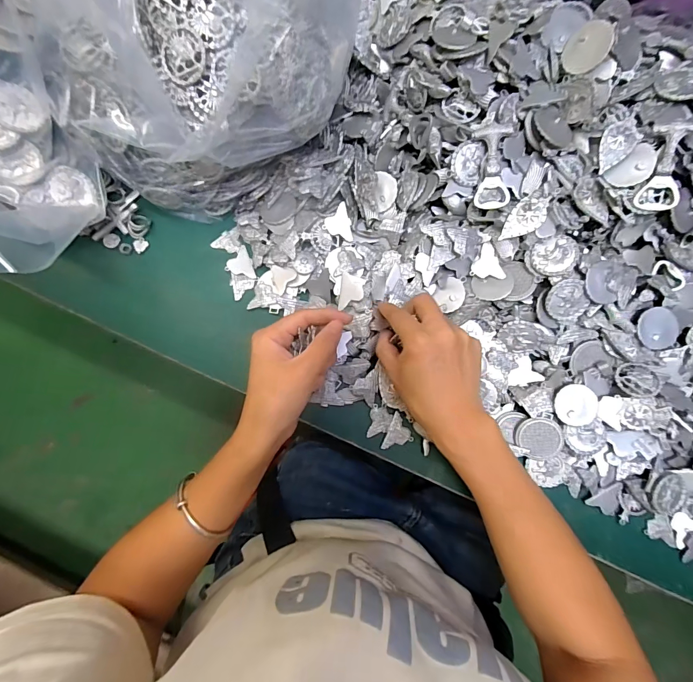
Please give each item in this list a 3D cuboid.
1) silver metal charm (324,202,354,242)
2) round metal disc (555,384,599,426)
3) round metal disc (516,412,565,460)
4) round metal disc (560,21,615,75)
[{"bbox_3d":[-0.007,-0.111,0.366,0.024,0.004,0.035,-20,102,1],"label":"silver metal charm"},{"bbox_3d":[0.210,0.058,0.348,0.037,0.009,0.036,0,82,-3],"label":"round metal disc"},{"bbox_3d":[0.179,0.089,0.352,0.038,0.005,0.042,-31,90,15],"label":"round metal disc"},{"bbox_3d":[0.198,-0.241,0.315,0.004,0.037,0.035,-12,112,-38],"label":"round metal disc"}]

